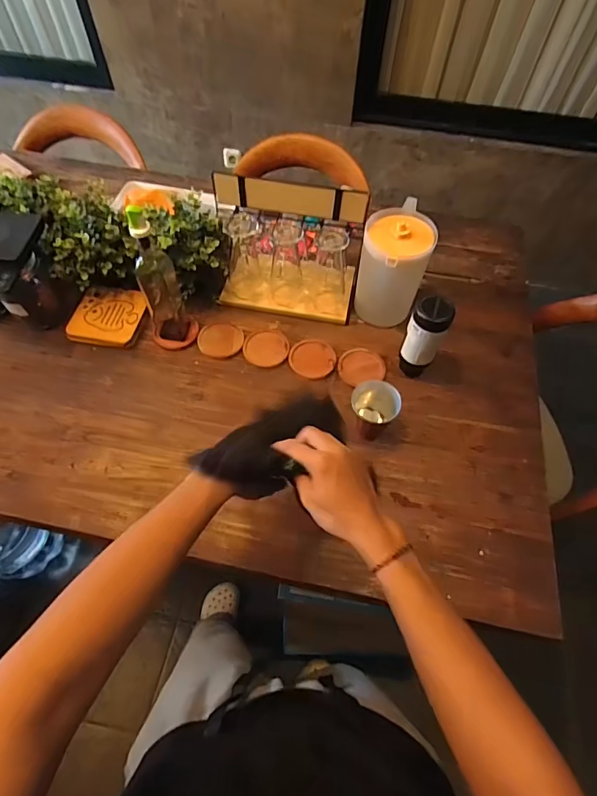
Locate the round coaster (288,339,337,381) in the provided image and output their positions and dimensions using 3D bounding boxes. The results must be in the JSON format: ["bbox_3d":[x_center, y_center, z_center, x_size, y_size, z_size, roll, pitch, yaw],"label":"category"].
[{"bbox_3d":[0.031,-0.084,0.909,0.096,0.011,0.104,1,60,-1],"label":"round coaster"}]

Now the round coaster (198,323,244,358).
[{"bbox_3d":[-0.169,-0.128,0.934,0.096,0.008,0.082,9,60,3],"label":"round coaster"}]

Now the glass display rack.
[{"bbox_3d":[-0.018,-0.308,0.903,0.292,0.246,0.127,9,60,3],"label":"glass display rack"}]

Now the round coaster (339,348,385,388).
[{"bbox_3d":[0.130,-0.070,0.905,0.093,0.008,0.089,1,60,-1],"label":"round coaster"}]

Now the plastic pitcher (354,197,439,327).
[{"bbox_3d":[0.195,-0.273,0.905,0.130,0.220,0.162,13,60,6],"label":"plastic pitcher"}]

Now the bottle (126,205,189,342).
[{"bbox_3d":[-0.268,-0.225,0.815,0.068,0.295,0.052,-17,62,-12],"label":"bottle"}]

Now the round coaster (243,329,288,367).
[{"bbox_3d":[-0.069,-0.110,0.928,0.095,0.009,0.097,1,60,-1],"label":"round coaster"}]

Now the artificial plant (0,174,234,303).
[{"bbox_3d":[-0.496,-0.356,0.924,0.692,0.176,0.215,12,60,5],"label":"artificial plant"}]

